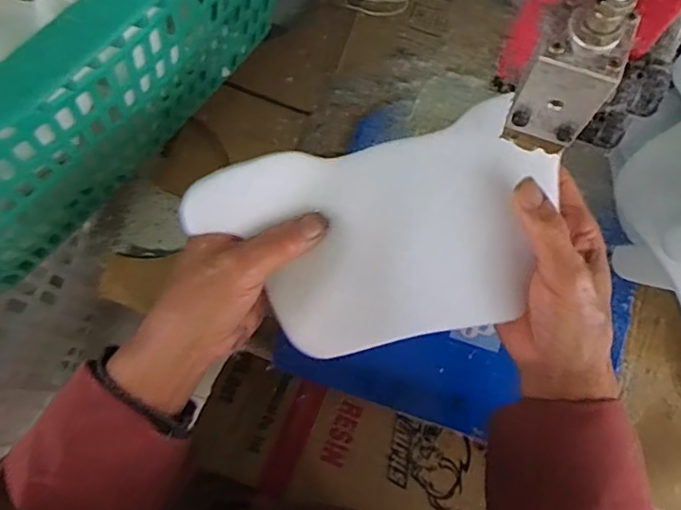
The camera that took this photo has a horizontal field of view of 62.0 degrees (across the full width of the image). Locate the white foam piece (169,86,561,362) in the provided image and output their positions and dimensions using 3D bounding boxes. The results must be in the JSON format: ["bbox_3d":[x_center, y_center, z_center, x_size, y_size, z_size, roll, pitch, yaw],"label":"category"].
[{"bbox_3d":[0.027,-0.009,0.345,0.206,0.049,0.119,-14,79,-3],"label":"white foam piece"}]

